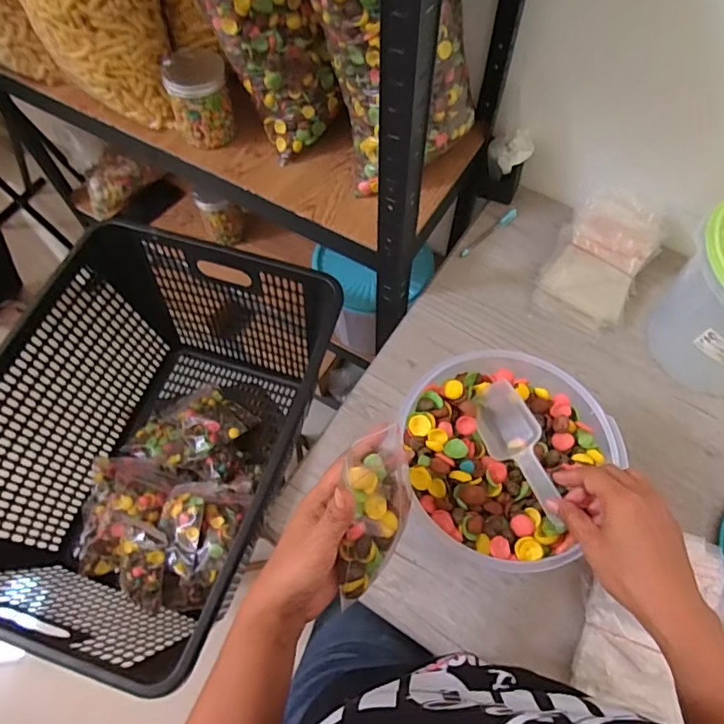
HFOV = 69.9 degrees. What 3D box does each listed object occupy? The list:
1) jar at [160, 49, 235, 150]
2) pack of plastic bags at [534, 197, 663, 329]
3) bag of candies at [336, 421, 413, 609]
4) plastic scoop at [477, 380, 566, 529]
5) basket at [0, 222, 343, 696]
[{"bbox_3d":[-0.236,-0.388,0.766,0.084,0.105,0.092,0,64,1],"label":"jar"},{"bbox_3d":[0.347,-0.147,0.755,0.127,0.024,0.179,28,91,9],"label":"pack of plastic bags"},{"bbox_3d":[0.010,0.121,0.406,0.058,0.046,0.132,10,84,6],"label":"bag of candies"},{"bbox_3d":[0.150,0.084,0.505,0.050,0.042,0.147,-12,47,-5],"label":"plastic scoop"},{"bbox_3d":[-0.292,0.117,0.806,0.426,0.310,0.565,15,65,8],"label":"basket"}]

